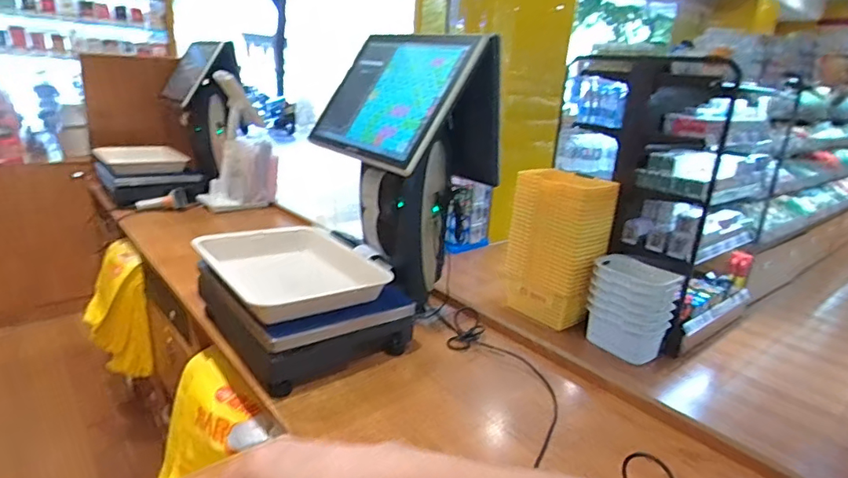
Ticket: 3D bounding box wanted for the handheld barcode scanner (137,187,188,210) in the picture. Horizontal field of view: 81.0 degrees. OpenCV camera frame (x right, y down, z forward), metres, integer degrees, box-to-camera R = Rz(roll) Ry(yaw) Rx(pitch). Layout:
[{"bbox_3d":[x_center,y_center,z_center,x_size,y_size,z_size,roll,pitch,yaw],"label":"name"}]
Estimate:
[{"bbox_3d":[-0.857,-0.122,1.618,0.153,0.061,0.047,-16,24,-20],"label":"handheld barcode scanner"}]

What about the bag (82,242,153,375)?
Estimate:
[{"bbox_3d":[-0.899,0.196,1.437,0.129,0.316,0.276,-10,23,-38],"label":"bag"}]

